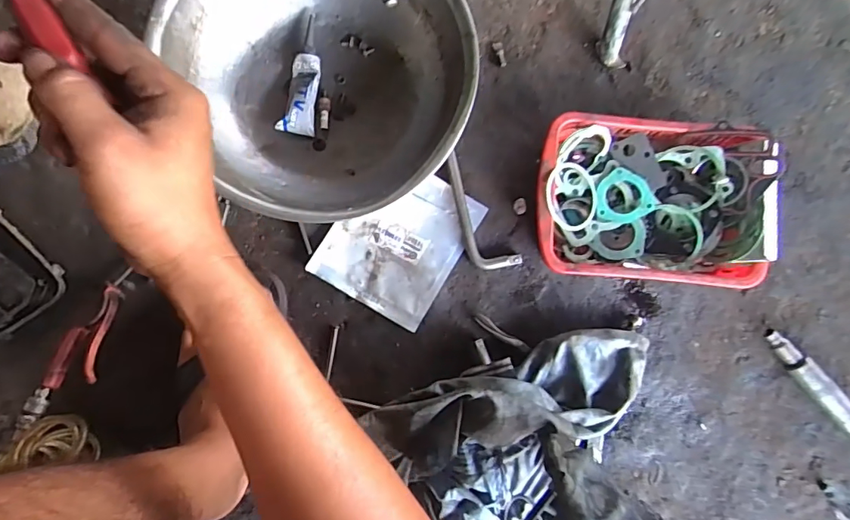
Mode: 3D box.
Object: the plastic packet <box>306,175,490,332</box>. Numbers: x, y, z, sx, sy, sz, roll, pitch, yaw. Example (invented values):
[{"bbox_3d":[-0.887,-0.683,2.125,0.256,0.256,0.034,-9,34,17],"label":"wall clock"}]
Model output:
[{"bbox_3d":[-0.033,-0.026,0.613,0.156,0.009,0.184,31,83,2],"label":"plastic packet"}]

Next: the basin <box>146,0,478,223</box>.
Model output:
[{"bbox_3d":[-0.121,-0.226,0.586,0.342,0.101,0.369,-27,85,-5],"label":"basin"}]

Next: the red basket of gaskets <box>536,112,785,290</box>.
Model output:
[{"bbox_3d":[0.264,-0.069,0.575,0.263,0.099,0.192,5,83,-1],"label":"red basket of gaskets"}]

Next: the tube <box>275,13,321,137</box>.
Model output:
[{"bbox_3d":[-0.157,-0.239,0.623,0.042,0.027,0.159,6,83,-1],"label":"tube"}]

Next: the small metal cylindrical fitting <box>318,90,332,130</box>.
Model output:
[{"bbox_3d":[-0.130,-0.197,0.625,0.015,0.012,0.052,-3,83,-2],"label":"small metal cylindrical fitting"}]

